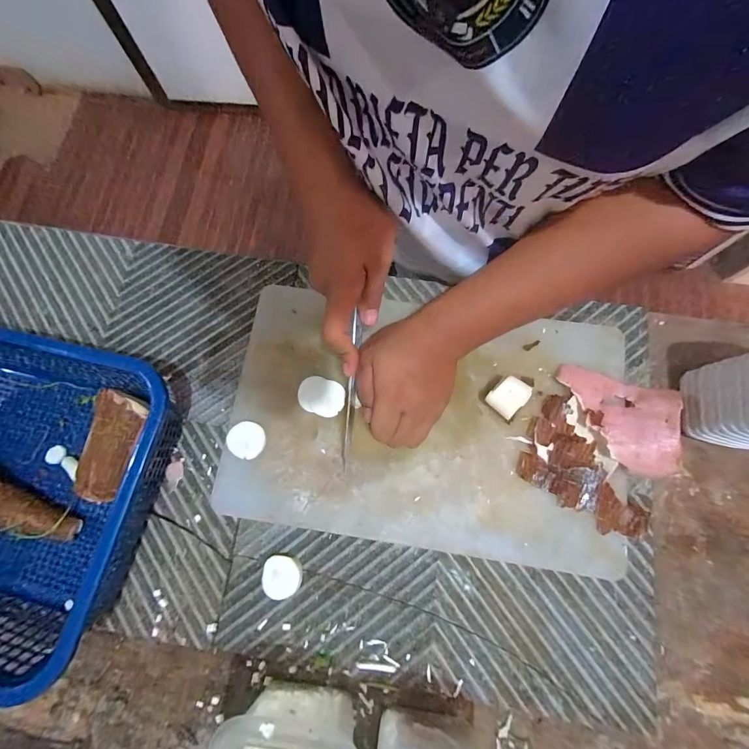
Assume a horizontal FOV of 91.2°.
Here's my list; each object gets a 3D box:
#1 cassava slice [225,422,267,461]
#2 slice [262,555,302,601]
[{"bbox_3d":[-0.132,0.067,0.377,0.037,0.006,0.036,8,76,3],"label":"cassava slice"},{"bbox_3d":[-0.087,0.190,0.345,0.036,0.007,0.035,0,76,1],"label":"slice"}]

